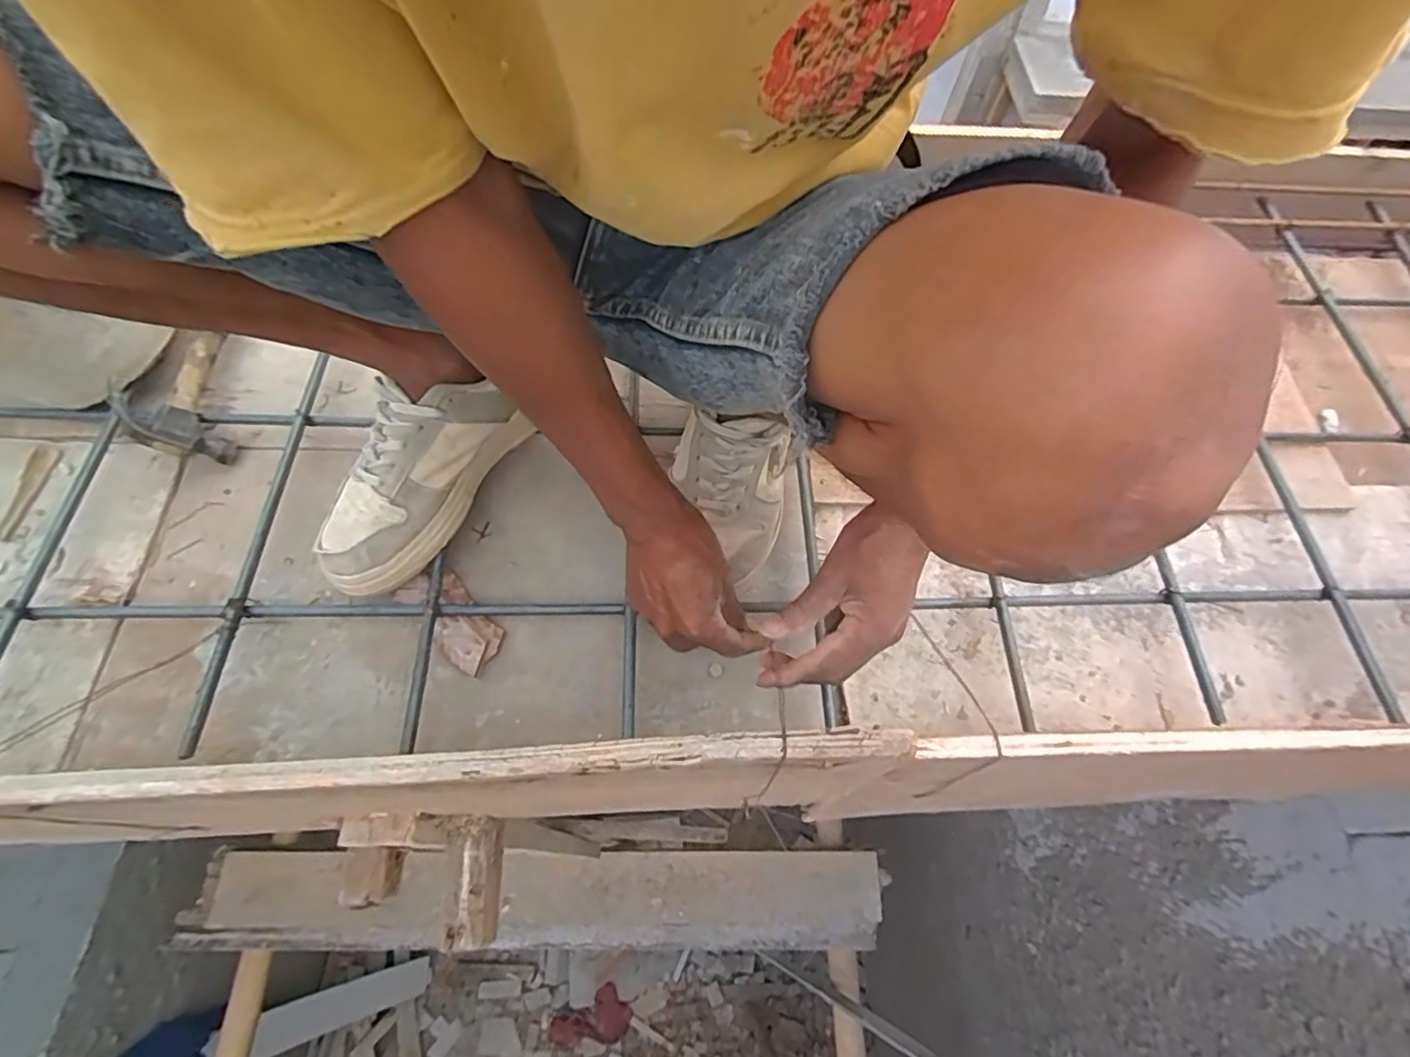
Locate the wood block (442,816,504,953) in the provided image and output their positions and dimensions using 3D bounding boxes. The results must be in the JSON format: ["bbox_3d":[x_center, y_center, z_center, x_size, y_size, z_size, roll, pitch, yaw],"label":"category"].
[{"bbox_3d":[-0.207,0.317,0.569,0.040,0.025,0.103,0,63,-5],"label":"wood block"}]

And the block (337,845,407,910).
[{"bbox_3d":[-0.301,0.314,0.570,0.034,0.050,0.050,9,63,0],"label":"block"}]

